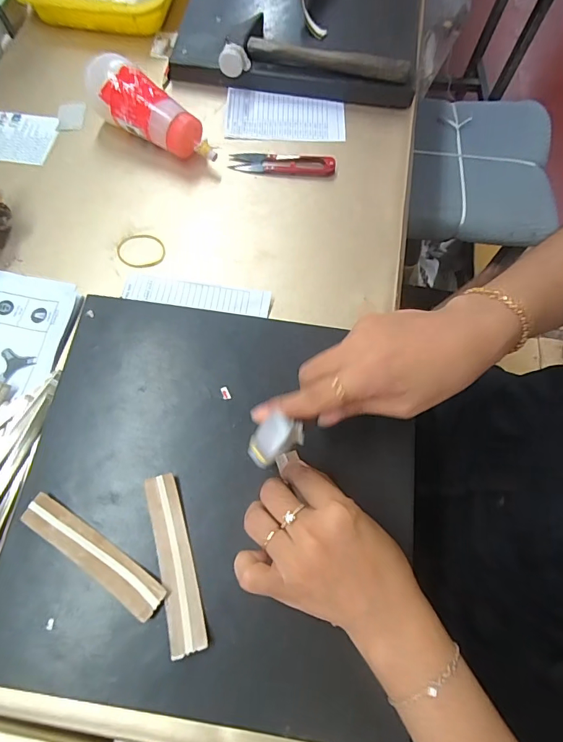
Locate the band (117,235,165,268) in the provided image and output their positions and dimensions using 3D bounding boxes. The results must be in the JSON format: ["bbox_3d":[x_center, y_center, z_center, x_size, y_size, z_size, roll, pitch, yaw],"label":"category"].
[{"bbox_3d":[-0.145,-0.125,0.433,0.049,0.004,0.041,3,69,-1],"label":"band"}]

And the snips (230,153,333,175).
[{"bbox_3d":[0.001,-0.235,0.473,0.117,0.010,0.026,7,69,0],"label":"snips"}]

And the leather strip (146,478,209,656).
[{"bbox_3d":[-0.078,0.136,0.304,0.024,0.008,0.119,-15,68,-6],"label":"leather strip"}]

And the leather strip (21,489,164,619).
[{"bbox_3d":[-0.138,0.133,0.305,0.120,0.007,0.025,32,71,10],"label":"leather strip"}]

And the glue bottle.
[{"bbox_3d":[-0.143,-0.279,0.460,0.162,0.061,0.056,35,71,11],"label":"glue bottle"}]

